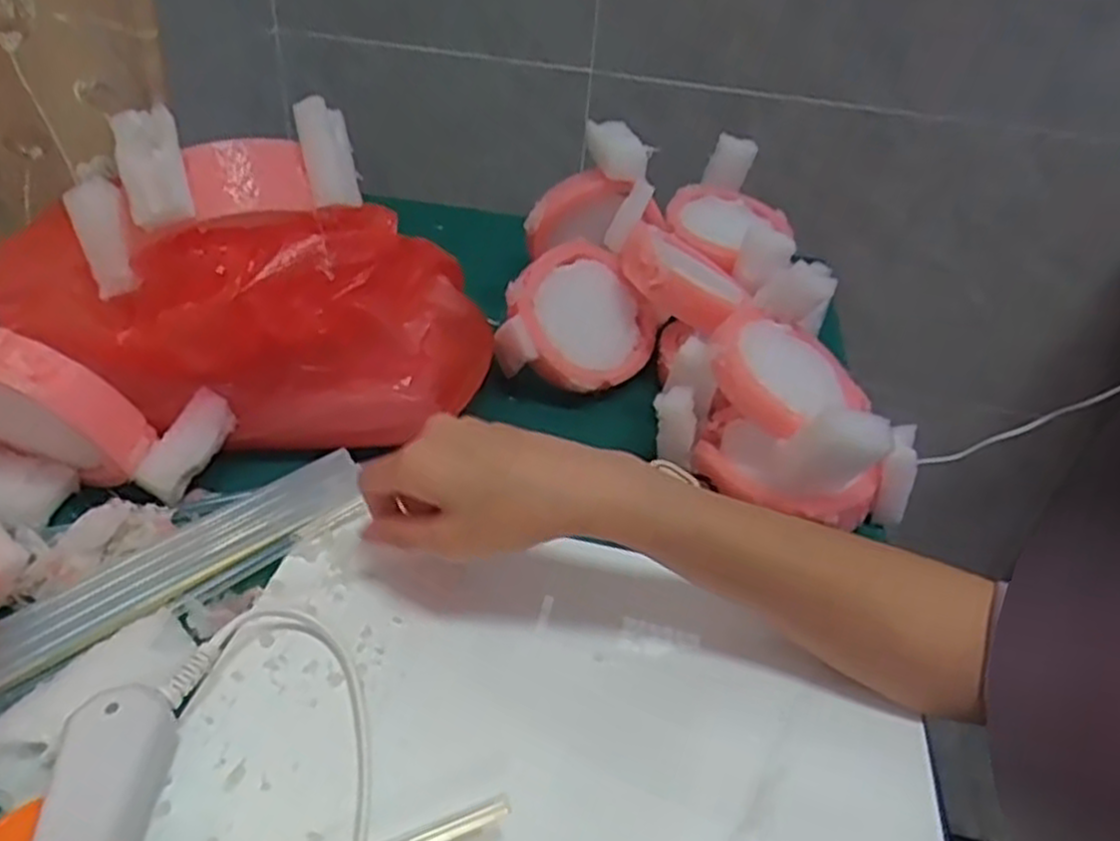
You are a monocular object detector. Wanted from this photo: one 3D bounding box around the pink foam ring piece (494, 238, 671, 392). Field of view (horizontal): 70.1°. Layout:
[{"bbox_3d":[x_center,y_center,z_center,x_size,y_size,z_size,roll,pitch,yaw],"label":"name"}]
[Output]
[{"bbox_3d":[0.010,-0.063,0.528,0.093,0.033,0.096,7,74,-24],"label":"pink foam ring piece"}]

